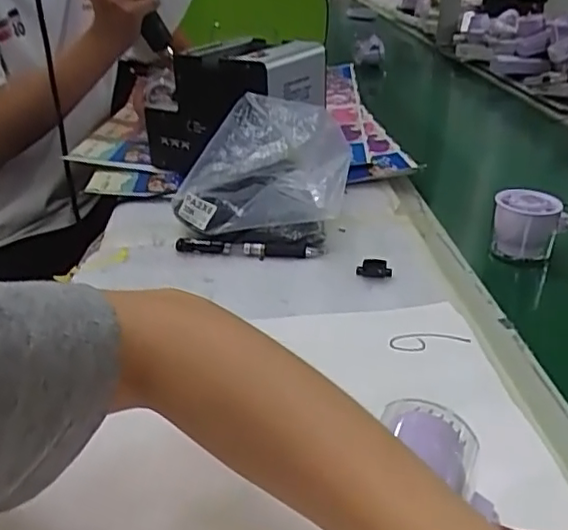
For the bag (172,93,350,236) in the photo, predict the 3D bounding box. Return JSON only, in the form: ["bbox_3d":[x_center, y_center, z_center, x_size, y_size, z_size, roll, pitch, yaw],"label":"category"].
[{"bbox_3d":[-0.024,-0.096,0.604,0.162,0.126,0.049,-7,-10,1],"label":"bag"}]

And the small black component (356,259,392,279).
[{"bbox_3d":[0.077,0.003,0.534,0.029,0.011,0.017,4,29,9],"label":"small black component"}]

